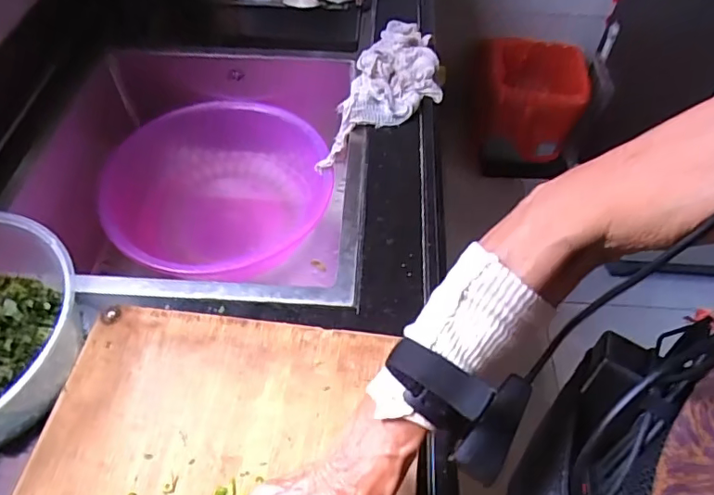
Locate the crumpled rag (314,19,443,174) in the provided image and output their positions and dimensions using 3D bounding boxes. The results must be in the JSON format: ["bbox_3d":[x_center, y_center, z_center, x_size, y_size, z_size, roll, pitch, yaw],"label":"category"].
[{"bbox_3d":[0.060,-0.240,0.830,0.135,0.109,0.267,20,55,14],"label":"crumpled rag"}]

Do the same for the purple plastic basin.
[{"bbox_3d":[-0.221,-0.066,0.865,0.344,0.158,0.330,1,53,-1],"label":"purple plastic basin"}]

